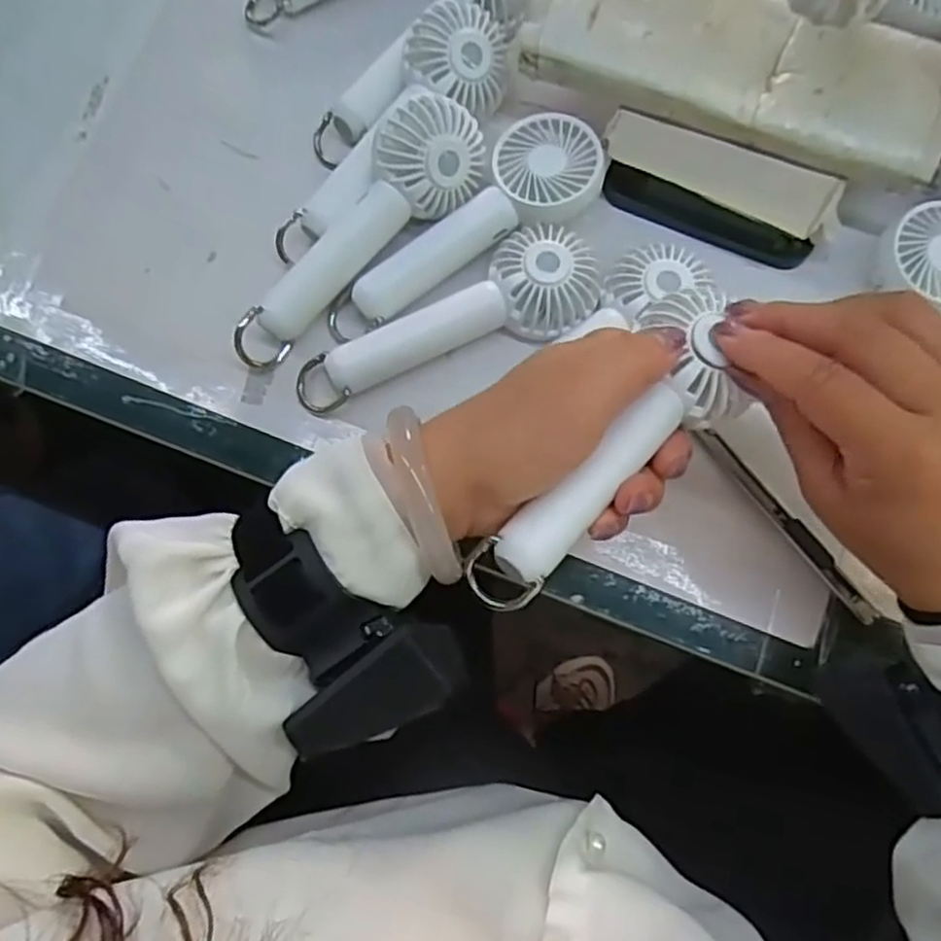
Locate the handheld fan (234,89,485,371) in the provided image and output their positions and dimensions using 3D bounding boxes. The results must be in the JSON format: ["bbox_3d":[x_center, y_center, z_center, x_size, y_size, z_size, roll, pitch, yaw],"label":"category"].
[{"bbox_3d":[-0.059,-0.119,0.374,0.046,0.030,0.162,44,94,8],"label":"handheld fan"}]

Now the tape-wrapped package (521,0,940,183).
[{"bbox_3d":[0.136,-0.210,0.374,0.213,0.025,0.074,19,76,4],"label":"tape-wrapped package"}]

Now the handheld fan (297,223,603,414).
[{"bbox_3d":[-0.008,-0.070,0.370,0.161,0.032,0.058,-32,80,-6],"label":"handheld fan"}]

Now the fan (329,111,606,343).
[{"bbox_3d":[0.000,-0.119,0.379,0.158,0.032,0.057,-44,82,-8],"label":"fan"}]

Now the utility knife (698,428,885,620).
[{"bbox_3d":[0.156,0.024,0.362,0.011,0.013,0.119,-36,81,-7],"label":"utility knife"}]

